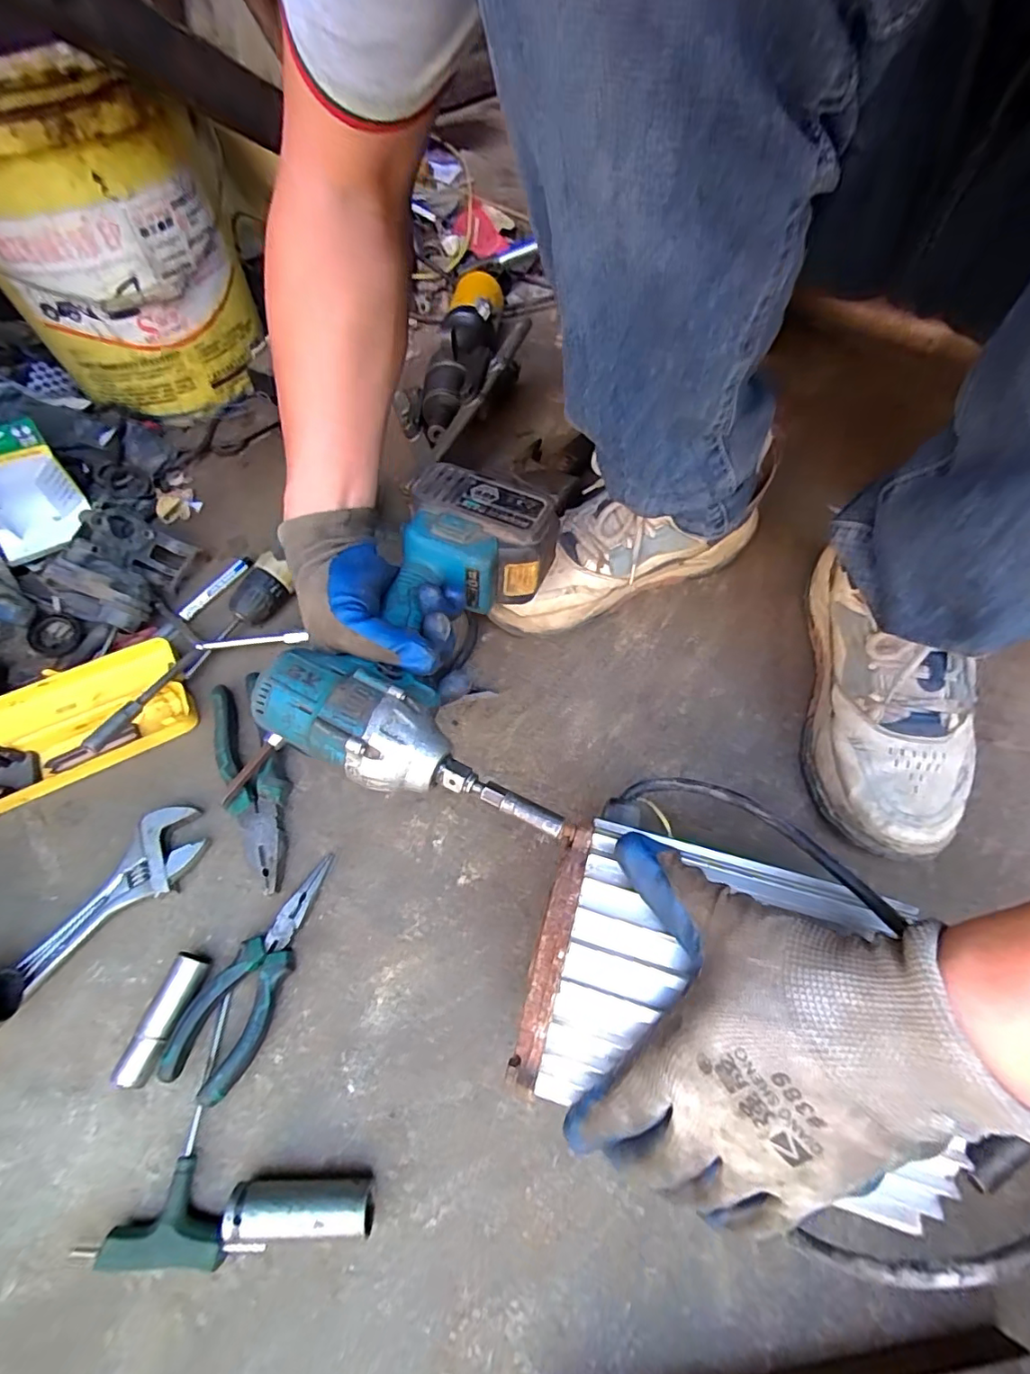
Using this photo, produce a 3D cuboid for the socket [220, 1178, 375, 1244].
[{"bbox_3d":[-0.122,0.299,0.312,0.078,0.028,0.024,-3,58,3],"label":"socket"}]

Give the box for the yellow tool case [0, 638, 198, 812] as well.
[{"bbox_3d":[-0.389,0.028,0.478,0.179,0.054,0.108,-33,61,-15],"label":"yellow tool case"}]

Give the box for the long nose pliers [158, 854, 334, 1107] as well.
[{"bbox_3d":[-0.180,0.191,0.379,0.045,0.028,0.153,16,61,14],"label":"long nose pliers"}]

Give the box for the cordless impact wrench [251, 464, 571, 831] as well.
[{"bbox_3d":[-0.033,-0.041,0.380,0.189,0.069,0.248,14,62,13],"label":"cordless impact wrench"}]

